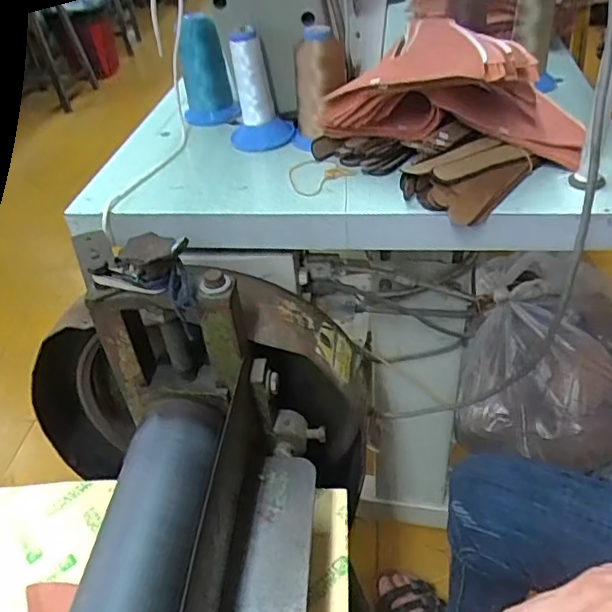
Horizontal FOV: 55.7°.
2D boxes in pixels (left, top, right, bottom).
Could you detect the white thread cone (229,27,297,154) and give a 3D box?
[{"bbox_3d":[-0.052,-0.231,0.622,0.065,0.112,0.063,-5,40,1],"label":"white thread cone"}]

